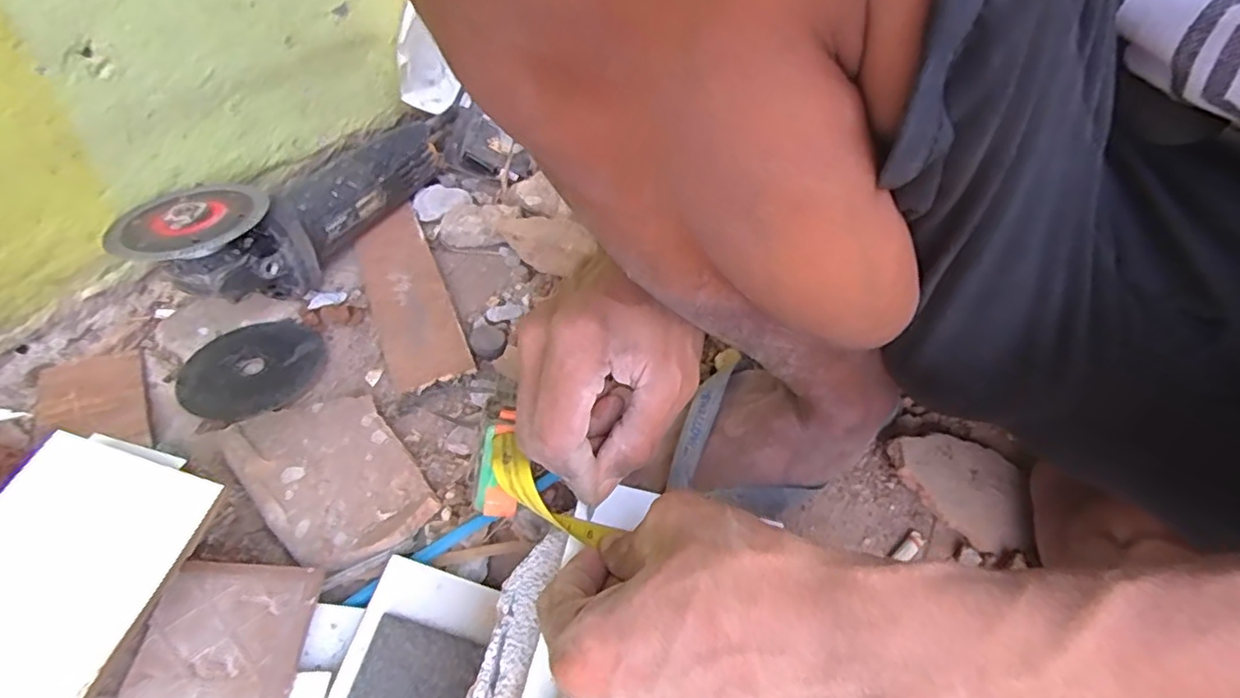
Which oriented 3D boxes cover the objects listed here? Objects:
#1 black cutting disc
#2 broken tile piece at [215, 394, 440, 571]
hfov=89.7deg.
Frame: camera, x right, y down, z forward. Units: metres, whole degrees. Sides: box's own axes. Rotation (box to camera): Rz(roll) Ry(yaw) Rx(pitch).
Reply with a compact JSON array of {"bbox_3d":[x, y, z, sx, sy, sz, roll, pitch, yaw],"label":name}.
[{"bbox_3d":[-0.270,0.011,0.459,0.092,0.006,0.097,3,48,-3],"label":"black cutting disc"},{"bbox_3d":[-0.186,0.076,0.397,0.086,0.024,0.133,-29,58,-28],"label":"broken tile piece"}]

